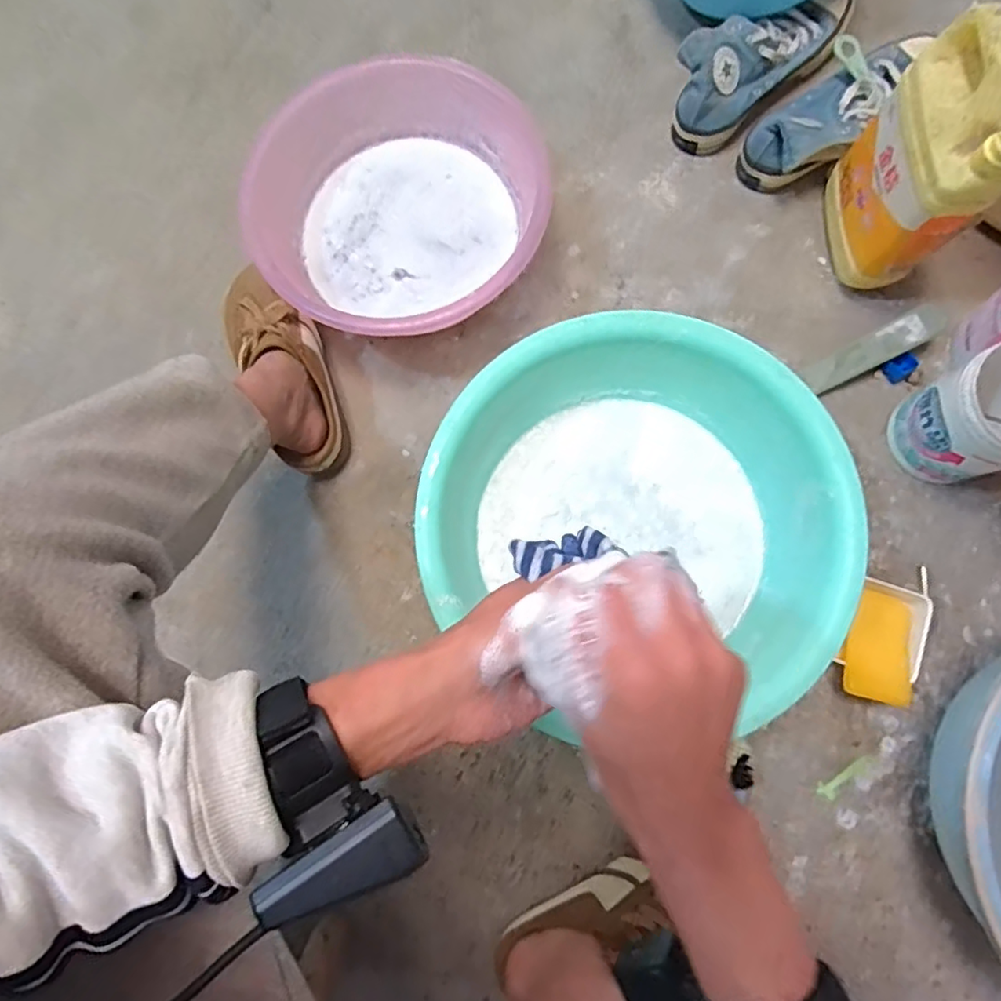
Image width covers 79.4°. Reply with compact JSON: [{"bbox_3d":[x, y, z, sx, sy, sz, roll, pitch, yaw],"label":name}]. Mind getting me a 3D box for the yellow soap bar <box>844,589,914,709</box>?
[{"bbox_3d":[0.361,0.139,0.573,0.054,0.013,0.099,11,80,3],"label":"yellow soap bar"}]

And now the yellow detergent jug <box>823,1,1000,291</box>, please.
[{"bbox_3d":[0.398,-0.318,0.573,0.066,0.244,0.144,-3,80,1],"label":"yellow detergent jug"}]

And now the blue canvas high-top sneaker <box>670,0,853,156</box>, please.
[{"bbox_3d":[0.305,-0.517,0.697,0.256,0.080,0.087,-39,81,-5],"label":"blue canvas high-top sneaker"}]

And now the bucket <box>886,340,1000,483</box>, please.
[{"bbox_3d":[0.466,-0.081,0.583,0.116,0.130,0.105,-24,80,-3],"label":"bucket"}]

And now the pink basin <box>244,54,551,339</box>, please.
[{"bbox_3d":[-0.106,-0.304,0.640,0.291,0.093,0.283,0,80,1],"label":"pink basin"}]

